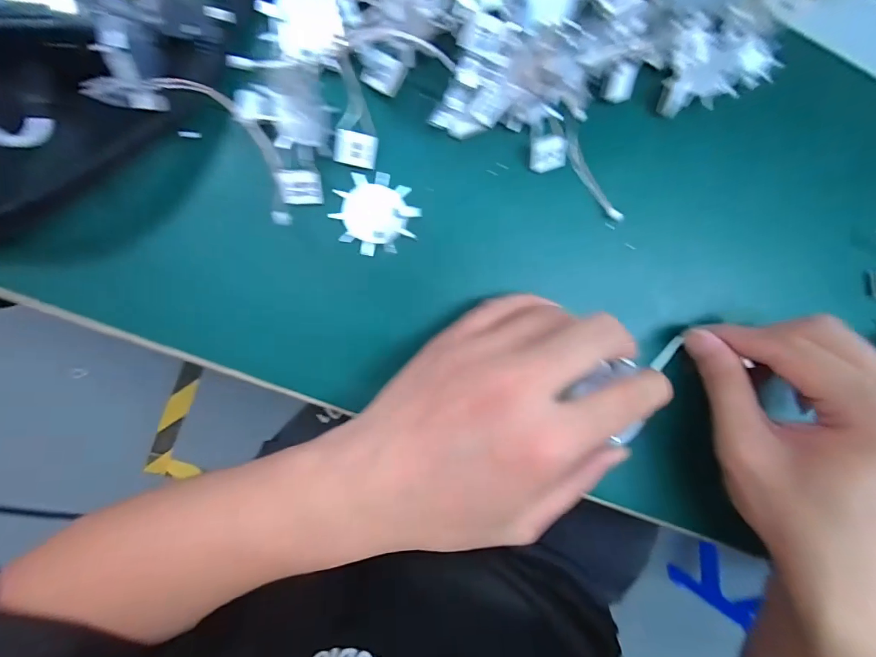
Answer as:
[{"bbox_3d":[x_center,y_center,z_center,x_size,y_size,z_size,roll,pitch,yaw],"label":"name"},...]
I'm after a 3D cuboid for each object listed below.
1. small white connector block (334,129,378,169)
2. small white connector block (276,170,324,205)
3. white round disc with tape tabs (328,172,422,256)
[{"bbox_3d":[-0.041,-0.090,0.211,0.021,0.005,0.015,6,93,-8],"label":"small white connector block"},{"bbox_3d":[-0.068,-0.070,0.209,0.020,0.007,0.015,-2,94,-8],"label":"small white connector block"},{"bbox_3d":[-0.031,-0.059,0.217,0.042,0.004,0.040,-7,95,-7],"label":"white round disc with tape tabs"}]

